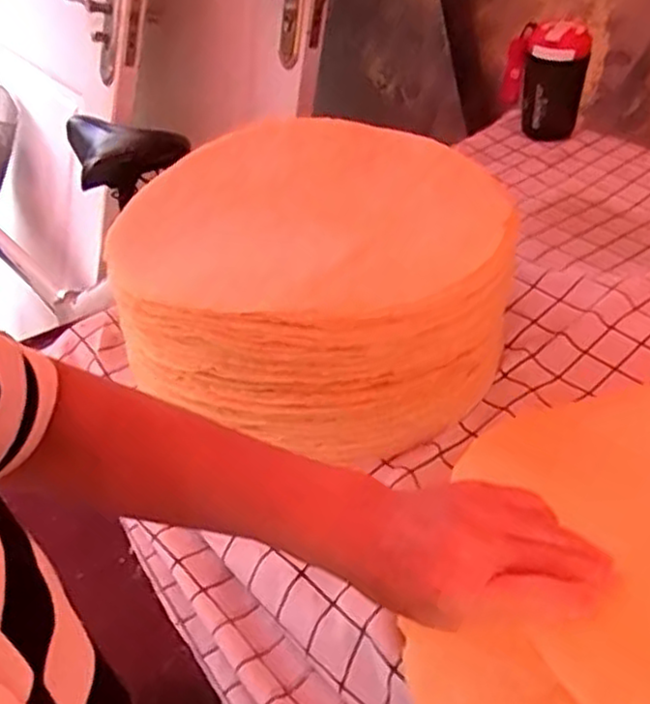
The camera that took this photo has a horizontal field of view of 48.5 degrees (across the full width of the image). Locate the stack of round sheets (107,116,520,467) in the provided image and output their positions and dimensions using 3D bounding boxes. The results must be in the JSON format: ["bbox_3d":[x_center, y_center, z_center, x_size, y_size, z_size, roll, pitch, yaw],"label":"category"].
[{"bbox_3d":[-0.014,-0.076,0.707,0.341,0.158,0.354,-11,40,-8],"label":"stack of round sheets"}]

